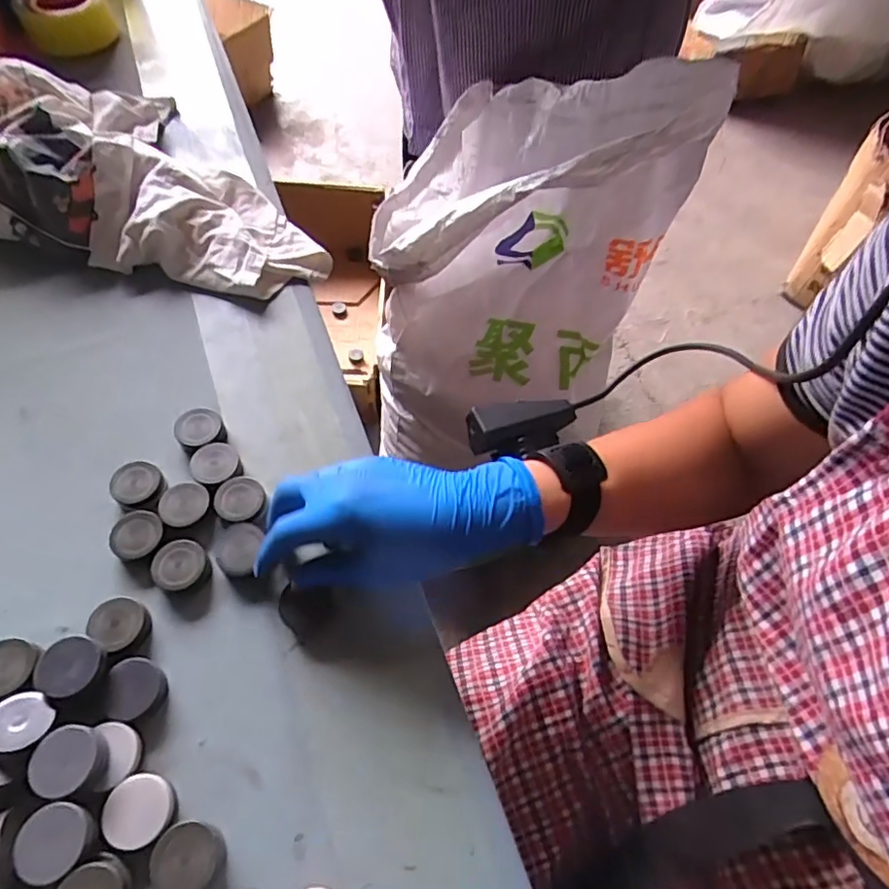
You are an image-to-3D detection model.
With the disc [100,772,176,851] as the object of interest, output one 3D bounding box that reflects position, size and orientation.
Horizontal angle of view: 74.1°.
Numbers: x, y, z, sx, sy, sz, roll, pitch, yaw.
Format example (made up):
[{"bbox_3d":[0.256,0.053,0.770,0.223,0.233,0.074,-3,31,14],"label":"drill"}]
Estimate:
[{"bbox_3d":[-0.160,0.191,0.307,0.032,0.004,0.033,11,50,-13],"label":"disc"}]

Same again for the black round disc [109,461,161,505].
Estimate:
[{"bbox_3d":[-0.211,0.028,0.407,0.030,0.014,0.031,1,58,-2],"label":"black round disc"}]

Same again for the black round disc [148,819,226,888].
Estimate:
[{"bbox_3d":[-0.131,0.209,0.297,0.035,0.009,0.032,1,58,-2],"label":"black round disc"}]

